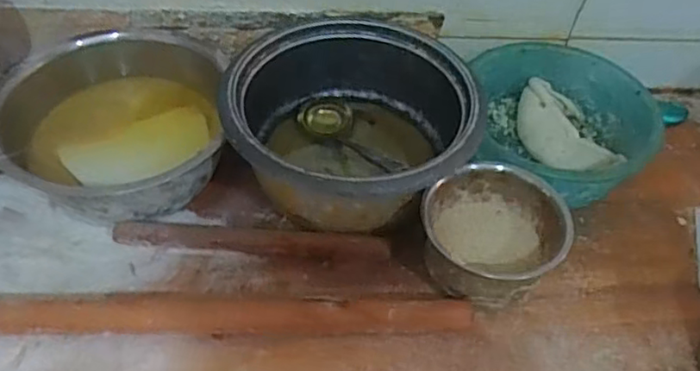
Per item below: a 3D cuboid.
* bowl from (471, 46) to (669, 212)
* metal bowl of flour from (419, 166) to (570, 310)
[{"bbox_3d":[0.243,-0.067,0.723,0.192,0.085,0.220,4,49,0],"label":"bowl"},{"bbox_3d":[0.139,0.048,0.613,0.137,0.093,0.131,2,51,-2],"label":"metal bowl of flour"}]

